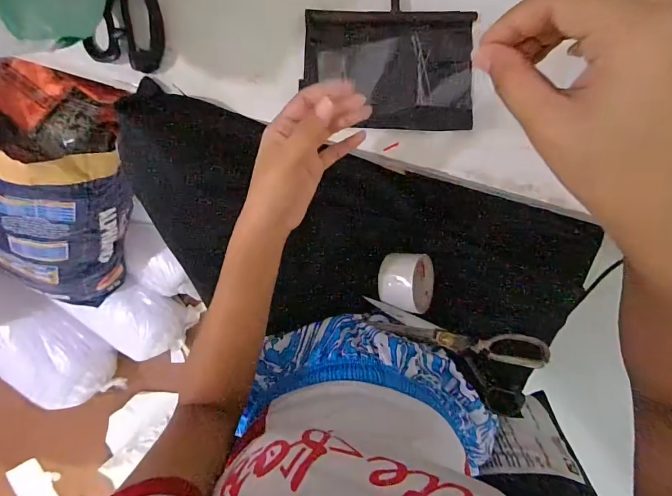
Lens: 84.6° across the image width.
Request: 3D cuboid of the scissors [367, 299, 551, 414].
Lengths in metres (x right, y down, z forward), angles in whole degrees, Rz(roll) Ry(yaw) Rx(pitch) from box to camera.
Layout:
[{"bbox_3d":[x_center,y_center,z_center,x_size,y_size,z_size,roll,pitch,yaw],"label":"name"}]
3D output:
[{"bbox_3d":[0.149,0.143,0.485,0.238,0.028,0.101,13,94,-1],"label":"scissors"}]

